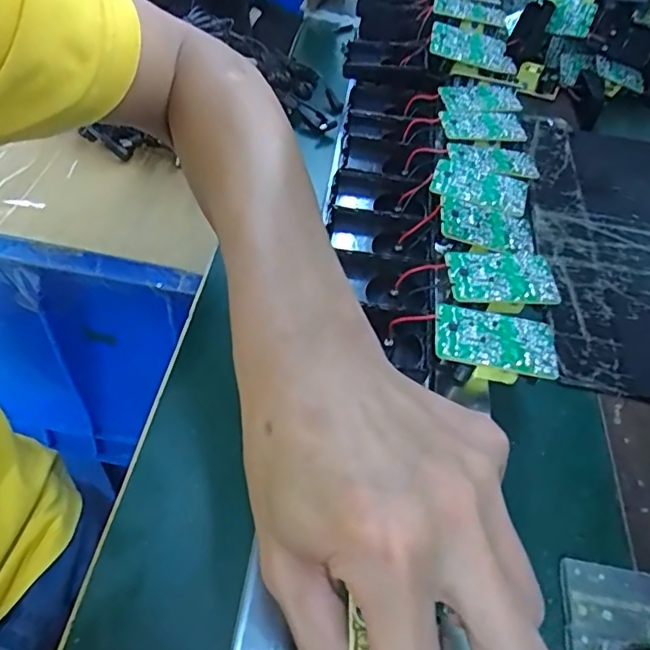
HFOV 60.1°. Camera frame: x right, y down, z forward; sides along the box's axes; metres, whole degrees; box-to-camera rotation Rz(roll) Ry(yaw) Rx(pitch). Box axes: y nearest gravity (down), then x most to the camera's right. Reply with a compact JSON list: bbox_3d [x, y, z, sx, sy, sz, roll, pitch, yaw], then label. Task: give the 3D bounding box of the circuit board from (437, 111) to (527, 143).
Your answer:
[{"bbox_3d":[0.124,-0.157,0.445,0.062,0.009,0.039,3,50,-6],"label":"circuit board"}]

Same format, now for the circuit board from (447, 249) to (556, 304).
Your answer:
[{"bbox_3d":[0.104,-0.029,0.334,0.061,0.004,0.036,1,57,-4],"label":"circuit board"}]

